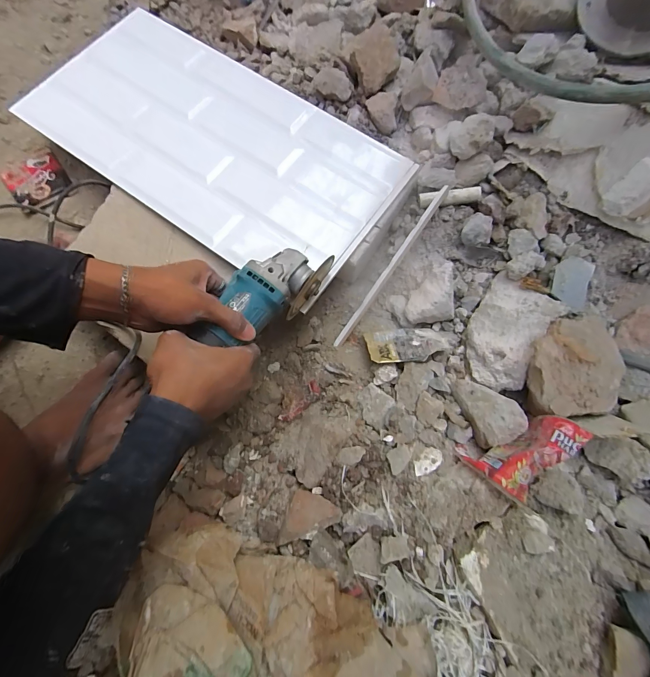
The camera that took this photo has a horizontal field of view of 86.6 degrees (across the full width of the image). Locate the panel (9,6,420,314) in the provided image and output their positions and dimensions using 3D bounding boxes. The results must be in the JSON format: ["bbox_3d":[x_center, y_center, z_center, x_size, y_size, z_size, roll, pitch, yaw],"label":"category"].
[{"bbox_3d":[-0.177,-0.310,0.546,0.584,0.011,0.298,34,79,8],"label":"panel"}]

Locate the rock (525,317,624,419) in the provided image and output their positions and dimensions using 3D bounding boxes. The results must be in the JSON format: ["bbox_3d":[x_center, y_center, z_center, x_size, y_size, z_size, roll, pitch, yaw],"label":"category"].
[{"bbox_3d":[0.303,0.033,0.417,0.138,0.064,0.112,-8,73,0],"label":"rock"}]

